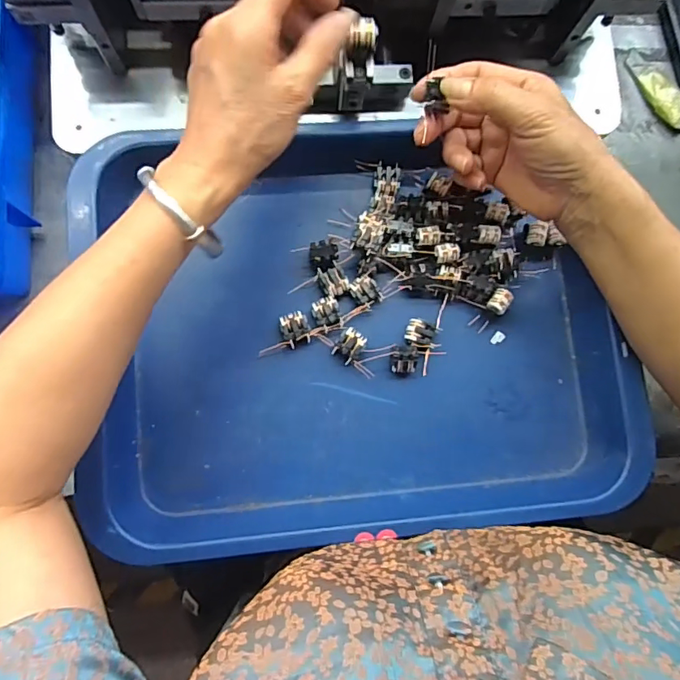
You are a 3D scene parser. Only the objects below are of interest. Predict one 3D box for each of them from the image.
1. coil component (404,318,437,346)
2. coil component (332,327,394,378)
[{"bbox_3d":[0.060,-0.005,0.378,0.021,0.009,0.020,15,81,0],"label":"coil component"},{"bbox_3d":[0.017,0.008,0.377,0.039,0.012,0.030,30,82,3],"label":"coil component"}]

